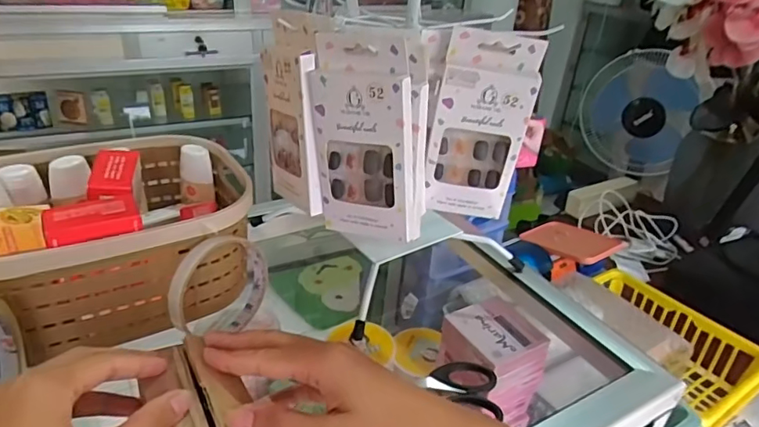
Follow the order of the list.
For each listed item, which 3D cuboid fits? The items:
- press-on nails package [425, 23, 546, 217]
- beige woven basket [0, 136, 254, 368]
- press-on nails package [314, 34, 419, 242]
[{"bbox_3d":[0.074,-0.064,0.402,0.071,0.140,0.014,4,29,-2],"label":"press-on nails package"},{"bbox_3d":[-0.211,0.015,0.424,0.204,0.097,0.147,-16,35,-33],"label":"beige woven basket"},{"bbox_3d":[-0.011,-0.049,0.373,0.069,0.138,0.015,9,25,24],"label":"press-on nails package"}]

